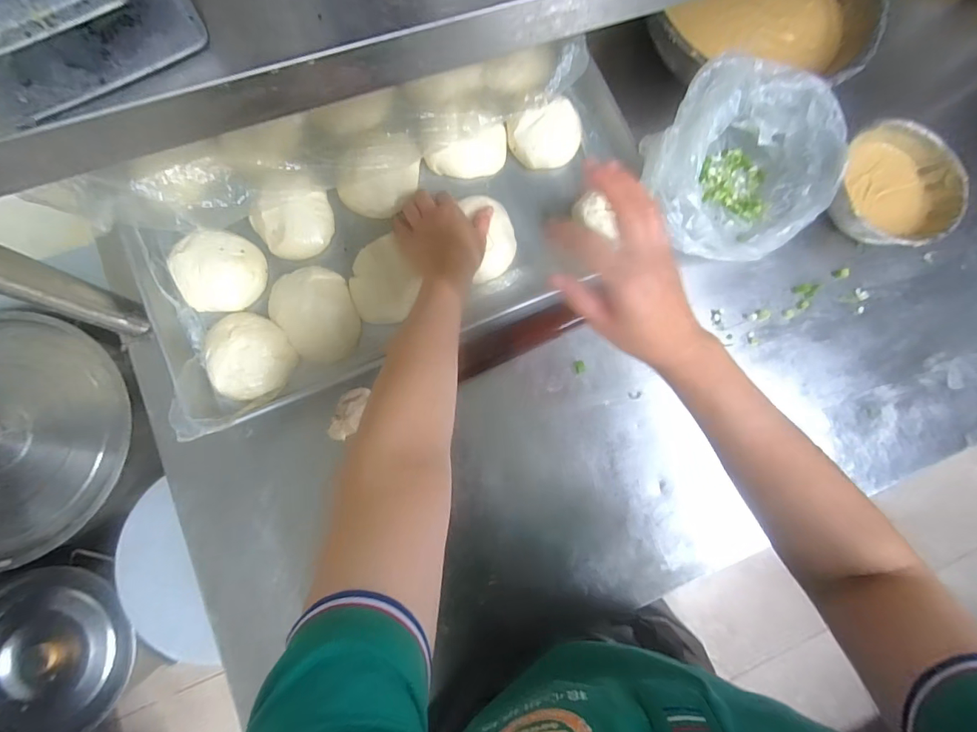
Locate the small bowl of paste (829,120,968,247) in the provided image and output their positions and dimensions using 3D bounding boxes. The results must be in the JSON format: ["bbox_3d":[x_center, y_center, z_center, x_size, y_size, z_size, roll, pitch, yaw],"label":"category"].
[{"bbox_3d":[0.526,-0.227,0.597,0.153,0.067,0.161,1,81,-5],"label":"small bowl of paste"}]

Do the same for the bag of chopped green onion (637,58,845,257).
[{"bbox_3d":[0.310,-0.247,0.548,0.265,0.115,0.197,-11,82,-7],"label":"bag of chopped green onion"}]

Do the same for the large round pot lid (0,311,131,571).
[{"bbox_3d":[-0.928,0.137,0.841,0.441,0.060,0.448,1,81,-5],"label":"large round pot lid"}]

